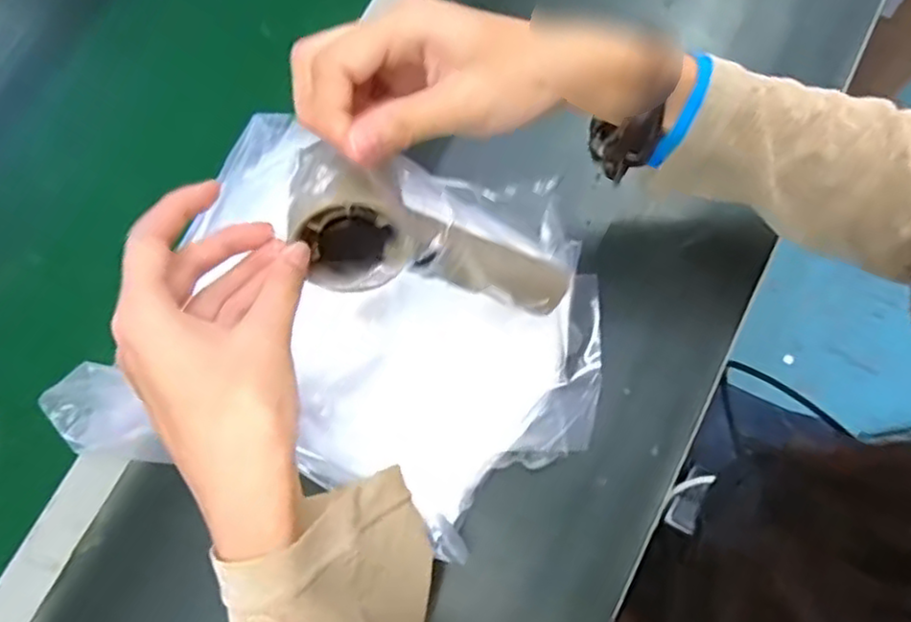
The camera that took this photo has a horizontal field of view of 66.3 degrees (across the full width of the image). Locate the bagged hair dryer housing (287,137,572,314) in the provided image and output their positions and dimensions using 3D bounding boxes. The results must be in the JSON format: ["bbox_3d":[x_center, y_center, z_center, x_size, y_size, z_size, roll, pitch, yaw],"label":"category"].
[{"bbox_3d":[-0.008,-0.027,0.355,0.158,0.041,0.050,19,74,-31],"label":"bagged hair dryer housing"}]

